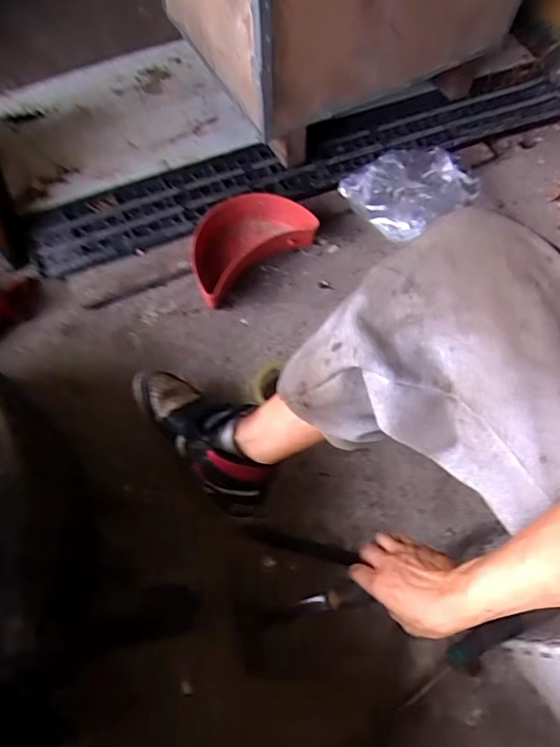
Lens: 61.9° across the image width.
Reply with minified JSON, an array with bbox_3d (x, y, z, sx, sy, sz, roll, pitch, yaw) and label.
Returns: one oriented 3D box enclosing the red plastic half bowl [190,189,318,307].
[{"bbox_3d":[-0.069,-0.240,0.865,0.241,0.106,0.149,-35,67,-14],"label":"red plastic half bowl"}]

